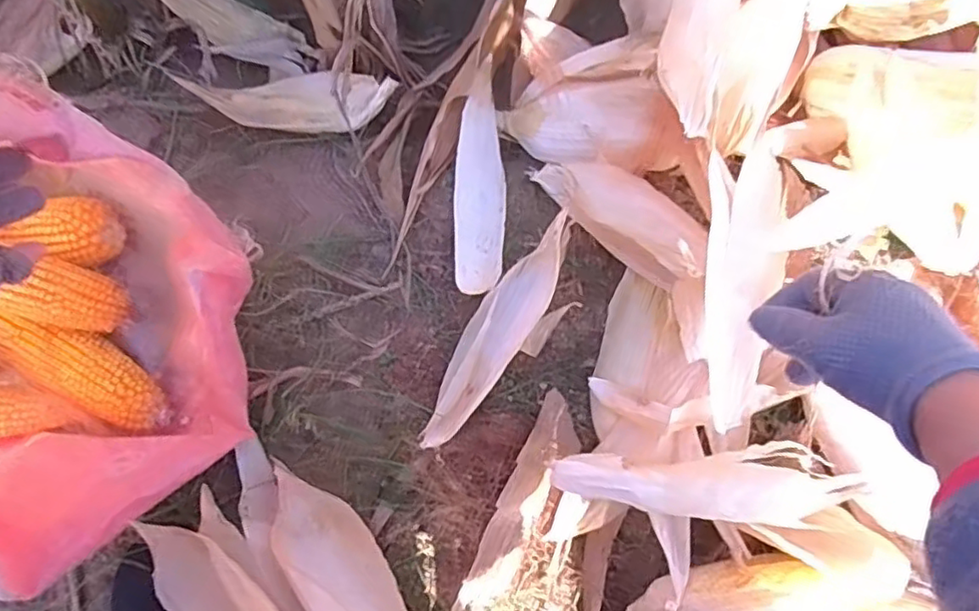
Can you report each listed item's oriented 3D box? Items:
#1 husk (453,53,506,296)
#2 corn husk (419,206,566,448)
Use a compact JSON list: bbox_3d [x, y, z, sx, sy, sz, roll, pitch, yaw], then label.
[{"bbox_3d":[-0.010,-0.121,0.613,0.051,0.041,0.222,-1,74,-1],"label":"husk"},{"bbox_3d":[0.005,0.028,0.578,0.051,0.023,0.236,32,95,9],"label":"corn husk"}]

